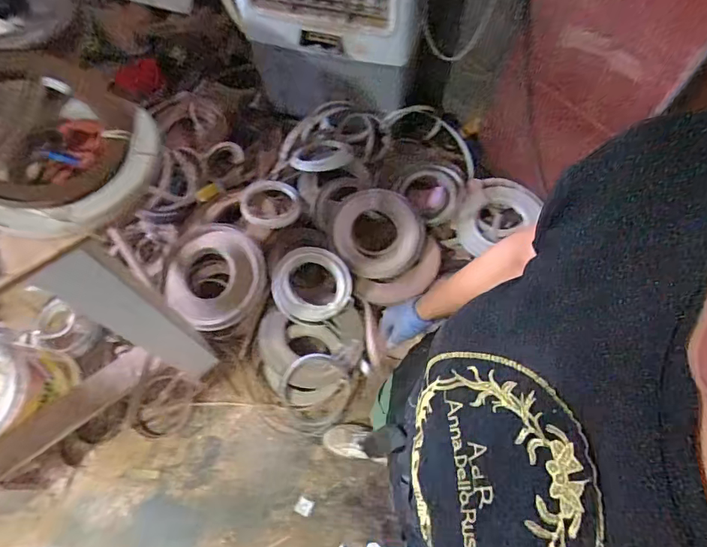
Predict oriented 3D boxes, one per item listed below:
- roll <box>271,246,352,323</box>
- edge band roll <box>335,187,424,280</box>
[{"bbox_3d":[-0.134,0.037,1.443,0.247,0.022,0.247,2,79,-9],"label":"roll"},{"bbox_3d":[0.089,-0.135,1.530,0.308,0.046,0.305,1,81,-9],"label":"edge band roll"}]

